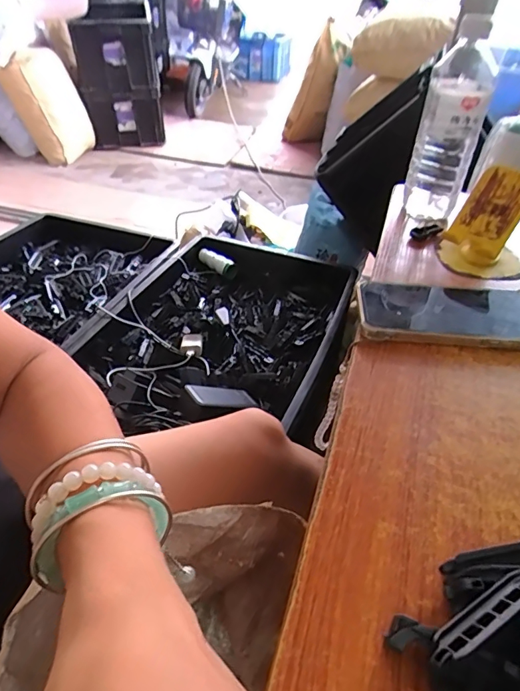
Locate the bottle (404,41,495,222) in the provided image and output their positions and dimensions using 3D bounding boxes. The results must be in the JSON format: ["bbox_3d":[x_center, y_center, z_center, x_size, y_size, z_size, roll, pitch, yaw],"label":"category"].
[{"bbox_3d":[0.227,-0.245,0.567,0.073,0.188,0.072,15,40,13],"label":"bottle"}]

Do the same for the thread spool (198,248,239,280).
[{"bbox_3d":[-0.104,-0.197,1.121,0.112,0.036,0.039,28,46,26],"label":"thread spool"}]

